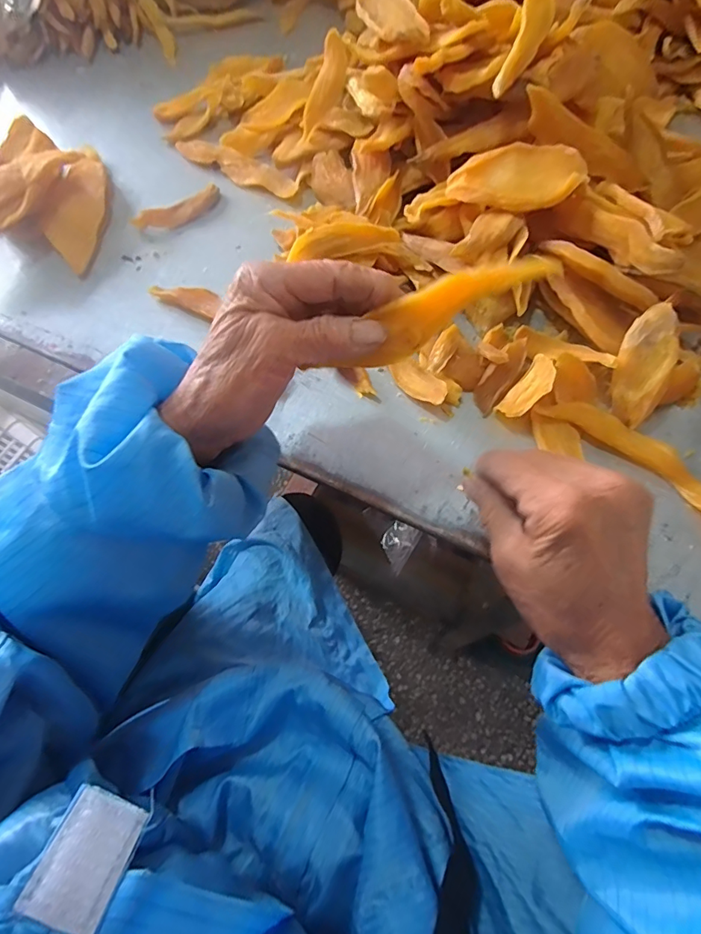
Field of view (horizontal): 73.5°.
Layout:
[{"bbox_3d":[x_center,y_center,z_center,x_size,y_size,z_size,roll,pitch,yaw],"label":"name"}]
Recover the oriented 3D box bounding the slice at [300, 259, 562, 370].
[{"bbox_3d":[0.040,-0.077,0.236,0.120,0.029,0.013,-25,64,20],"label":"slice"}]

